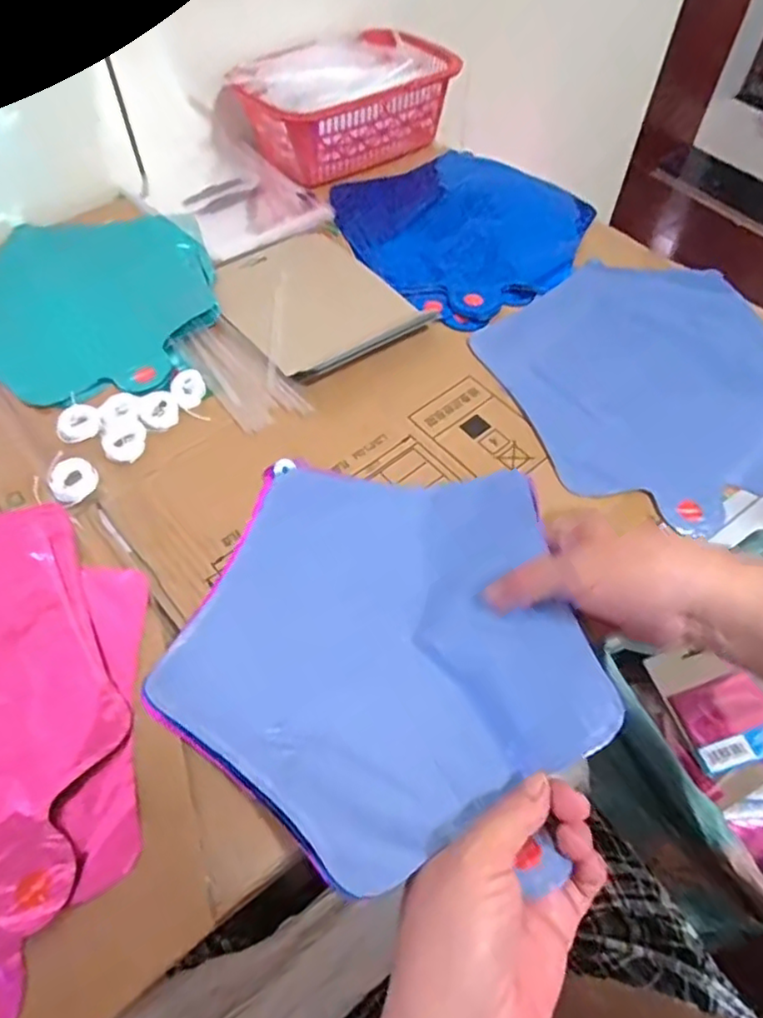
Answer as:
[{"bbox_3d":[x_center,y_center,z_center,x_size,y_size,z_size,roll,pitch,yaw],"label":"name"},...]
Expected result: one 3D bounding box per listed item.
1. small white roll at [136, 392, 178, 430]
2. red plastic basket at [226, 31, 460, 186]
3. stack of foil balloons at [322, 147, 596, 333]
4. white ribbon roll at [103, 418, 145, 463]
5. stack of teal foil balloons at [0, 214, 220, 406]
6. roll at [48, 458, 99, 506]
[{"bbox_3d":[-0.160,-0.071,0.447,0.027,0.006,0.033,-28,61,-18],"label":"small white roll"},{"bbox_3d":[-0.034,-0.415,0.645,0.206,0.089,0.135,-37,64,-22],"label":"red plastic basket"},{"bbox_3d":[0.082,-0.272,0.589,0.224,0.008,0.243,-27,61,-17],"label":"stack of foil balloons"},{"bbox_3d":[-0.176,-0.047,0.430,0.026,0.010,0.034,-1,57,-1],"label":"white ribbon roll"},{"bbox_3d":[-0.251,-0.174,0.523,0.213,0.012,0.235,-16,58,-11],"label":"stack of teal foil balloons"},{"bbox_3d":[-0.202,-0.019,0.411,0.030,0.007,0.030,4,67,-9],"label":"roll"}]

